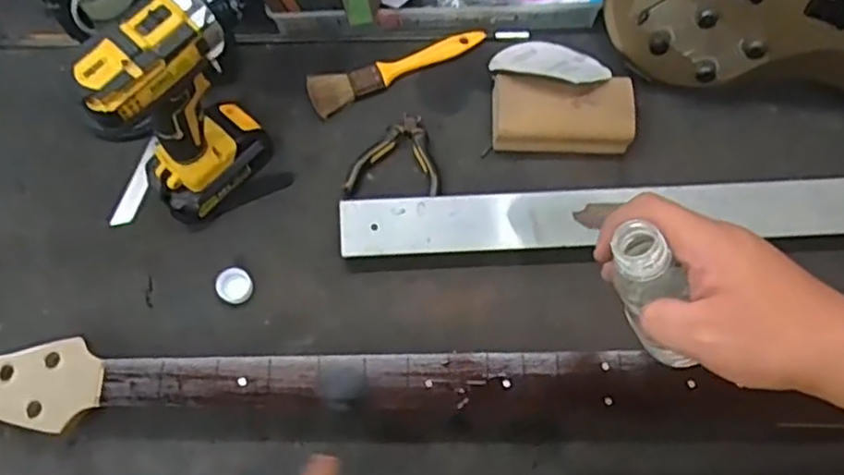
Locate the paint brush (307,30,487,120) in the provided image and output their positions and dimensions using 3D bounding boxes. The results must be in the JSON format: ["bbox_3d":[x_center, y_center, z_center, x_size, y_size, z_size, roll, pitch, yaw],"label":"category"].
[{"bbox_3d":[-0.024,-0.173,0.710,0.188,0.012,0.042,-20,70,-7],"label":"paint brush"}]

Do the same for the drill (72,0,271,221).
[{"bbox_3d":[-0.184,-0.132,0.594,0.070,0.202,0.191,33,73,12],"label":"drill"}]

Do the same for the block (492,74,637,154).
[{"bbox_3d":[0.137,-0.118,0.670,0.132,0.044,0.063,0,69,1],"label":"block"}]

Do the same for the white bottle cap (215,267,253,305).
[{"bbox_3d":[-0.173,0.044,0.635,0.031,0.014,0.031,0,69,1],"label":"white bottle cap"}]

